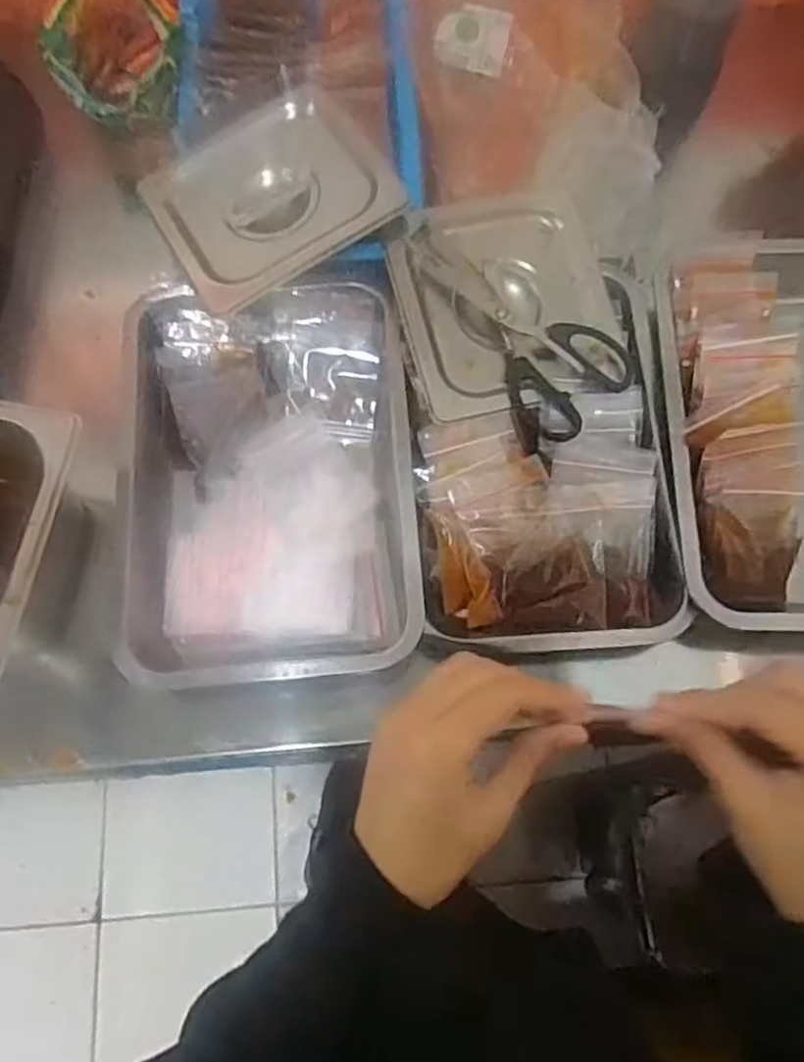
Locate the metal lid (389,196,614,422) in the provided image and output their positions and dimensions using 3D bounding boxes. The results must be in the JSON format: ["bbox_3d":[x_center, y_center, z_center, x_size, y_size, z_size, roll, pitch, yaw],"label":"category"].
[{"bbox_3d":[0.078,-0.172,0.538,0.153,0.027,0.159,-12,73,-4],"label":"metal lid"}]

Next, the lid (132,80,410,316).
[{"bbox_3d":[-0.106,-0.268,0.552,0.168,0.023,0.158,-31,75,-9],"label":"lid"}]

